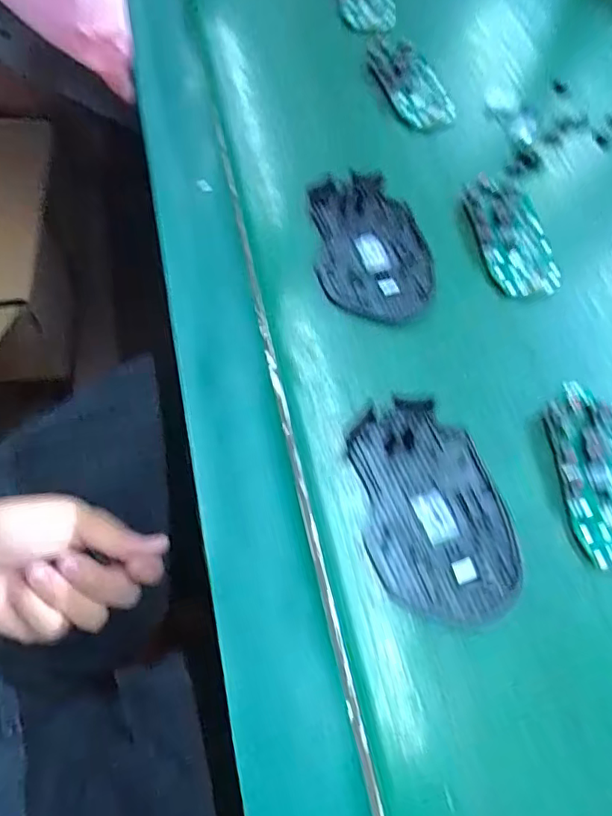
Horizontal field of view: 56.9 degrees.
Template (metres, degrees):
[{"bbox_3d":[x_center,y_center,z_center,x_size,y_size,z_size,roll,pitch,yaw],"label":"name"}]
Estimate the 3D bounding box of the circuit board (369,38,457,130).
[{"bbox_3d":[0.082,-0.259,0.447,0.044,0.014,0.103,-17,65,-11],"label":"circuit board"}]

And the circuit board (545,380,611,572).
[{"bbox_3d":[0.157,0.033,0.299,0.047,0.009,0.100,-4,63,-5],"label":"circuit board"}]

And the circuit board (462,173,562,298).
[{"bbox_3d":[0.136,-0.115,0.374,0.048,0.009,0.093,-9,64,-7],"label":"circuit board"}]

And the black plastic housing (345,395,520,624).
[{"bbox_3d":[0.065,0.050,0.289,0.071,0.007,0.112,-11,64,-8],"label":"black plastic housing"}]

